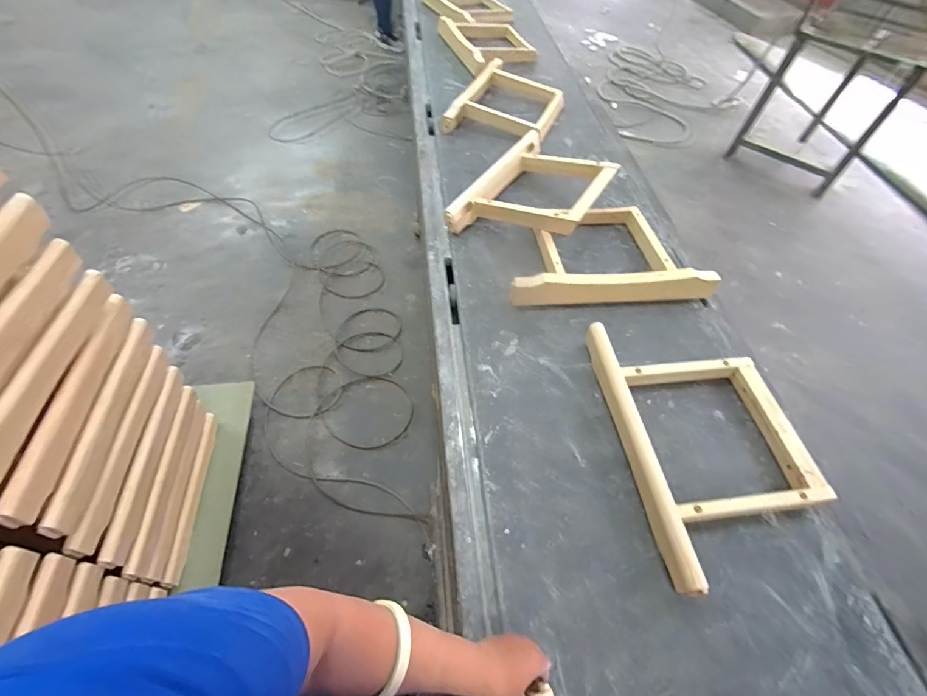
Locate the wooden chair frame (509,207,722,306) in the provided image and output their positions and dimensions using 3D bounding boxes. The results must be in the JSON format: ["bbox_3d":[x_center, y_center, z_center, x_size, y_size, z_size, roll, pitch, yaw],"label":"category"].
[{"bbox_3d":[0.336,-0.256,1.030,0.480,0.081,0.325,-3,56,-5],"label":"wooden chair frame"}]

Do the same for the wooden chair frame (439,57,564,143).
[{"bbox_3d":[0.153,-0.825,1.414,0.327,0.072,0.407,23,57,13],"label":"wooden chair frame"}]

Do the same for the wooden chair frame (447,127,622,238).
[{"bbox_3d":[0.207,-0.424,1.123,0.312,0.115,0.474,29,59,16],"label":"wooden chair frame"}]

